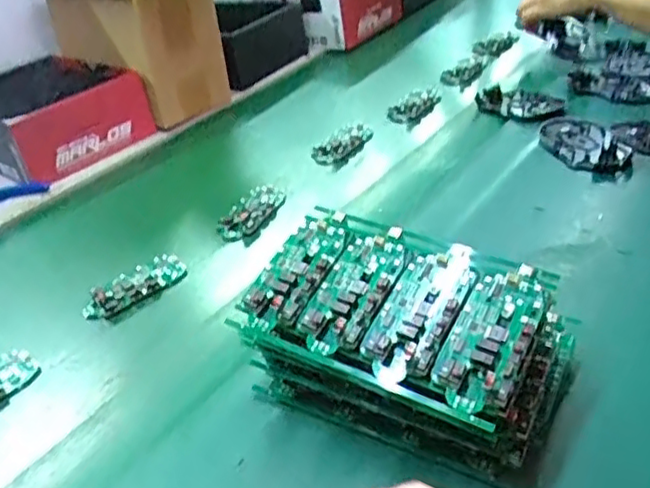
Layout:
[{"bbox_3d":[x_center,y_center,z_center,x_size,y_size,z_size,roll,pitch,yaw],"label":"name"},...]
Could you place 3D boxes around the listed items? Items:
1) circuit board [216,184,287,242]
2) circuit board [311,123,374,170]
[{"bbox_3d":[-0.080,-0.036,0.710,0.046,0.018,0.096,15,40,29],"label":"circuit board"},{"bbox_3d":[0.023,-0.123,0.827,0.040,0.025,0.089,23,44,37],"label":"circuit board"}]

